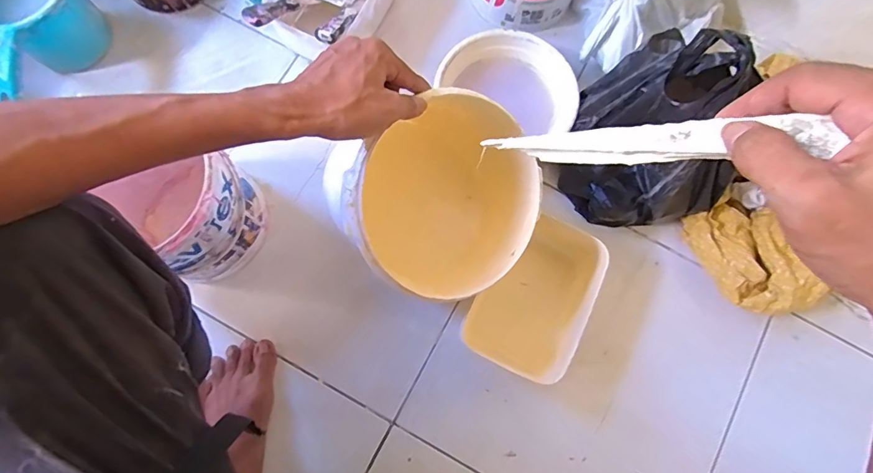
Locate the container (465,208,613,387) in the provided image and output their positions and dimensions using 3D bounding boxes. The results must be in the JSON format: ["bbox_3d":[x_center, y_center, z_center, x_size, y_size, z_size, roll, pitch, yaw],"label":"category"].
[{"bbox_3d":[0.137,0.071,0.612,0.125,0.084,0.221,27,78,5],"label":"container"}]

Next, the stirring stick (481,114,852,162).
[{"bbox_3d":[0.115,-0.061,0.305,0.020,0.240,0.014,38,77,-32],"label":"stirring stick"}]

